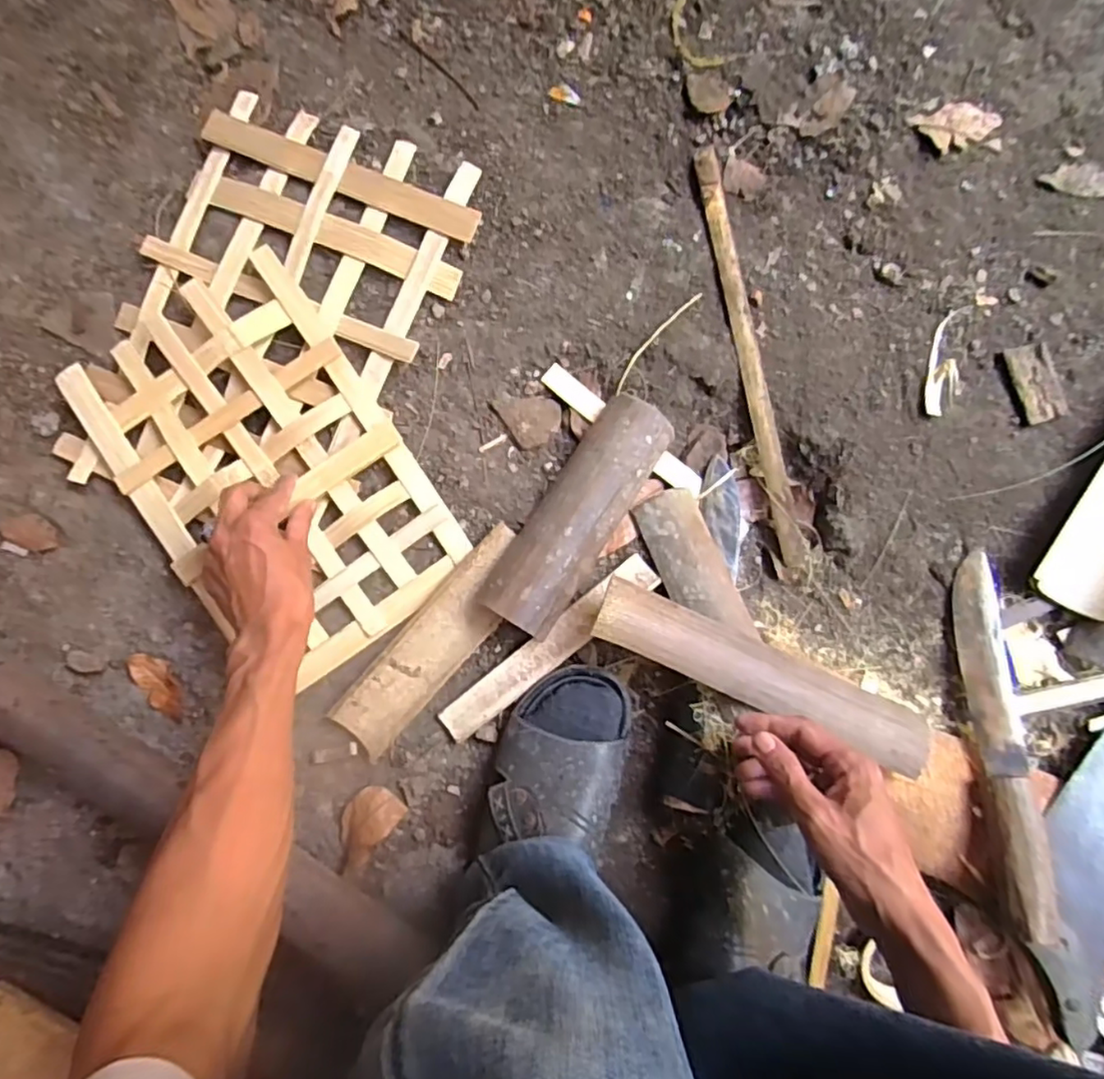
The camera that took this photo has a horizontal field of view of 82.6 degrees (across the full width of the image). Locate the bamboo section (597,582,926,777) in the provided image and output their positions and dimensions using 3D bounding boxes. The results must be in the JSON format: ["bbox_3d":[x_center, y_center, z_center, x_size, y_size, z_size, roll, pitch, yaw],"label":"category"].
[{"bbox_3d":[0.172,0.113,0.526,0.286,0.051,0.050,24,87,3],"label":"bamboo section"}]

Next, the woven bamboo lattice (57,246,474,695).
[{"bbox_3d":[-0.251,-0.059,0.567,0.228,0.025,0.336,-37,91,-3],"label":"woven bamboo lattice"}]

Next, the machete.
[{"bbox_3d":[0.377,0.163,0.523,0.040,0.023,0.297,1,72,1],"label":"machete"}]

